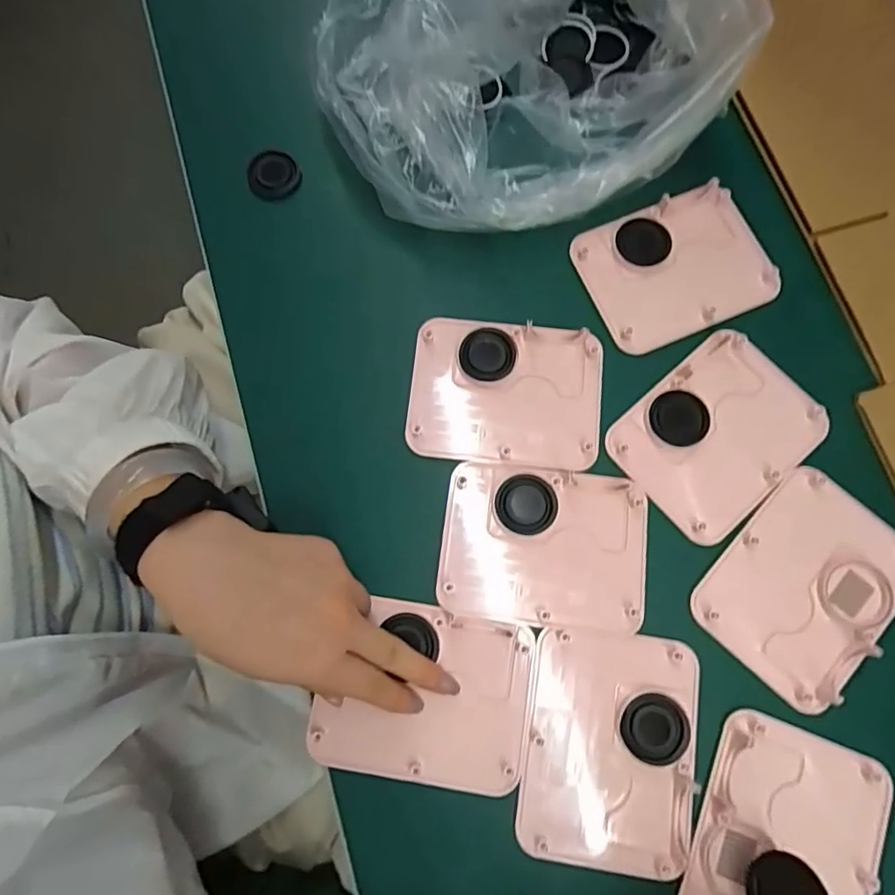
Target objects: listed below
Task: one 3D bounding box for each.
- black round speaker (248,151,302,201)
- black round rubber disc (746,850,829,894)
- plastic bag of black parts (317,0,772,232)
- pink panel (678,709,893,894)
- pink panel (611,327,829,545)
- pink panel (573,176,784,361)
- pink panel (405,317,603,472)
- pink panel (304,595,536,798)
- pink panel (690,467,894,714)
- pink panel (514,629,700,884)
[{"bbox_3d":[-0.130,-0.205,0.422,0.038,0.009,0.039,0,78,-1],"label":"black round speaker"},{"bbox_3d":[0.171,0.224,0.286,0.037,0.030,0.007,-34,124,21],"label":"black round rubber disc"},{"bbox_3d":[0.042,-0.269,0.375,0.250,0.101,0.232,-19,78,-5],"label":"plastic bag of black parts"},{"bbox_3d":[0.188,0.222,0.311,0.094,0.007,0.124,21,78,4],"label":"pink panel"},{"bbox_3d":[0.176,-0.009,0.365,0.124,0.008,0.095,-40,81,-9],"label":"pink panel"},{"bbox_3d":[0.160,-0.126,0.393,0.124,0.010,0.096,-23,79,-6],"label":"pink panel"},{"bbox_3d":[0.038,-0.037,0.375,0.124,0.009,0.097,6,78,1],"label":"pink panel"},{"bbox_3d":[-0.013,0.146,0.335,0.123,0.009,0.096,10,78,1],"label":"pink panel"},{"bbox_3d":[0.221,0.083,0.345,0.095,0.009,0.127,43,81,8],"label":"pink panel"},{"bbox_3d":[0.093,0.172,0.323,0.093,0.007,0.123,9,78,1],"label":"pink panel"}]

